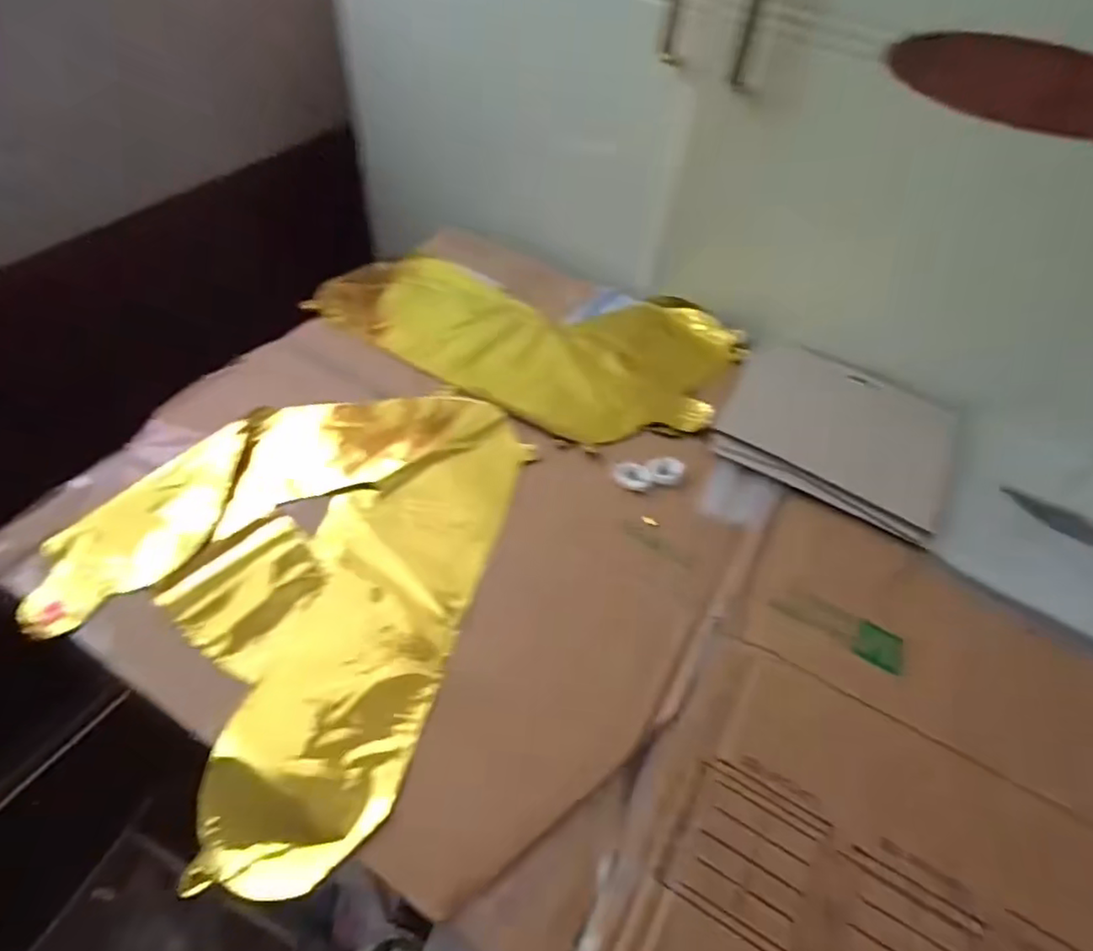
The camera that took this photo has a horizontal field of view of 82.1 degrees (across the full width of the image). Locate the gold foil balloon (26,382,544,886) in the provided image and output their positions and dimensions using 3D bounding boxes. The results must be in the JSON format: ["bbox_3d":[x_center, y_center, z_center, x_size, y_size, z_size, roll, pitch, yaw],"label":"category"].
[{"bbox_3d":[-0.187,0.060,0.449,0.270,0.020,0.355,14,52,6],"label":"gold foil balloon"}]

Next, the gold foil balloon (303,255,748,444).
[{"bbox_3d":[-0.017,-0.150,0.639,0.395,0.018,0.218,24,54,13],"label":"gold foil balloon"}]

